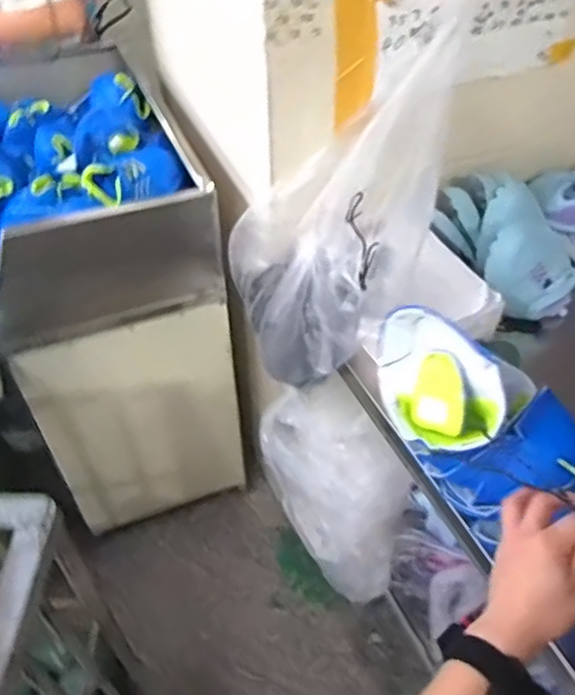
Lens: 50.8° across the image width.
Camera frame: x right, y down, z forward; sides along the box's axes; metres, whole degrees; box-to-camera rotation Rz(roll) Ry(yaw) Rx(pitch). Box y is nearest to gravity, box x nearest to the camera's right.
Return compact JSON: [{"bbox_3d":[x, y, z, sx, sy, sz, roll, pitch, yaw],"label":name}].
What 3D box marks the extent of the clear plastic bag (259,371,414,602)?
[{"bbox_3d":[0.088,0.251,1.121,0.156,0.298,0.349,-26,52,-22],"label":"clear plastic bag"}]

